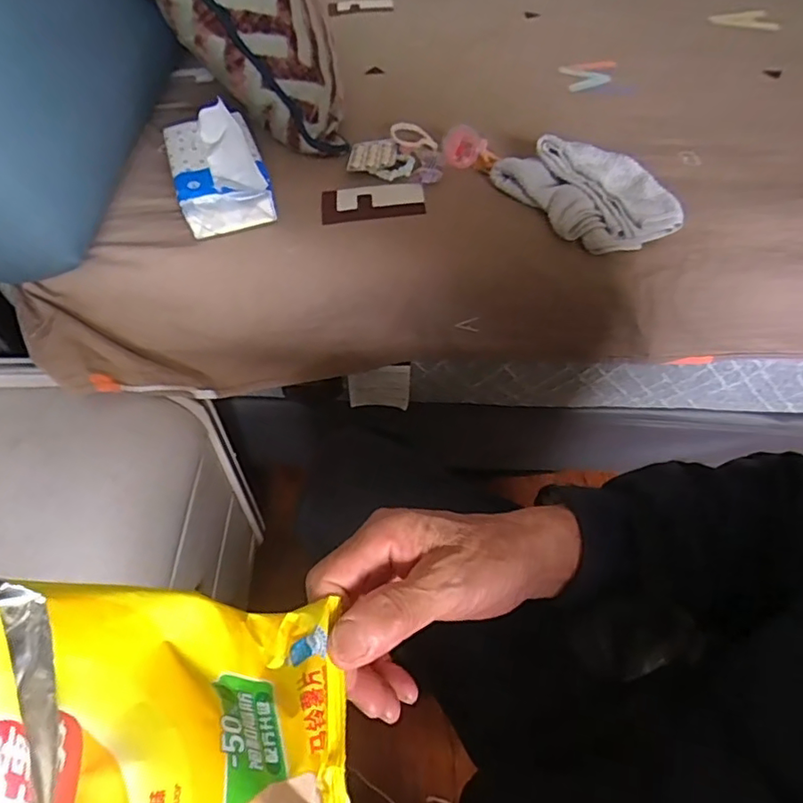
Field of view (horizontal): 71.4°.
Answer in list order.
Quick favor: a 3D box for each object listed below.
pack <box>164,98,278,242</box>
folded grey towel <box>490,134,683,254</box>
[{"bbox_3d":[-0.197,-0.249,0.605,0.096,0.068,0.138,-16,55,-14],"label":"pack"},{"bbox_3d":[0.210,-0.235,0.624,0.138,0.046,0.174,-27,58,-20],"label":"folded grey towel"}]

